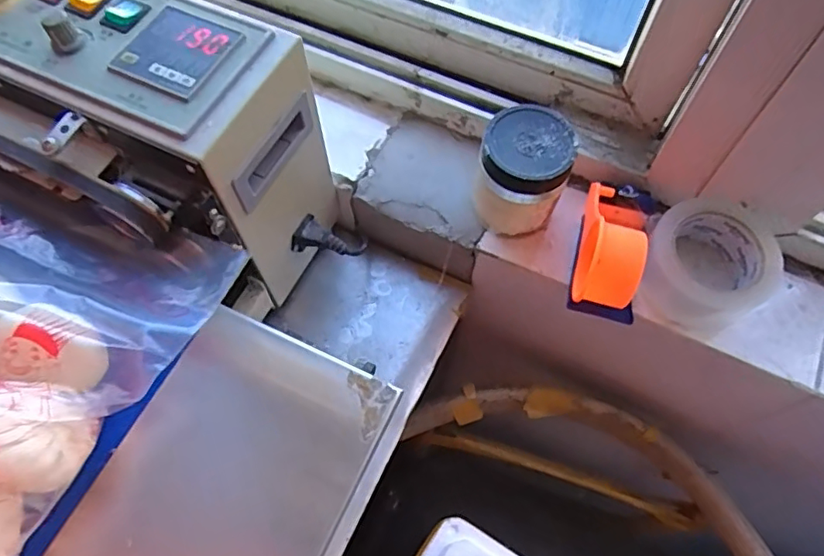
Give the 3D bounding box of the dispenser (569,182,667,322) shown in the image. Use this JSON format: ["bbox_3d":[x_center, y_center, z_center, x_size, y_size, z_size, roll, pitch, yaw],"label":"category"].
[{"bbox_3d":[0.188,-0.035,0.518,0.063,0.075,0.133,14,62,7],"label":"dispenser"}]

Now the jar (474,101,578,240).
[{"bbox_3d":[0.103,-0.094,0.539,0.077,0.105,0.079,0,62,0],"label":"jar"}]

